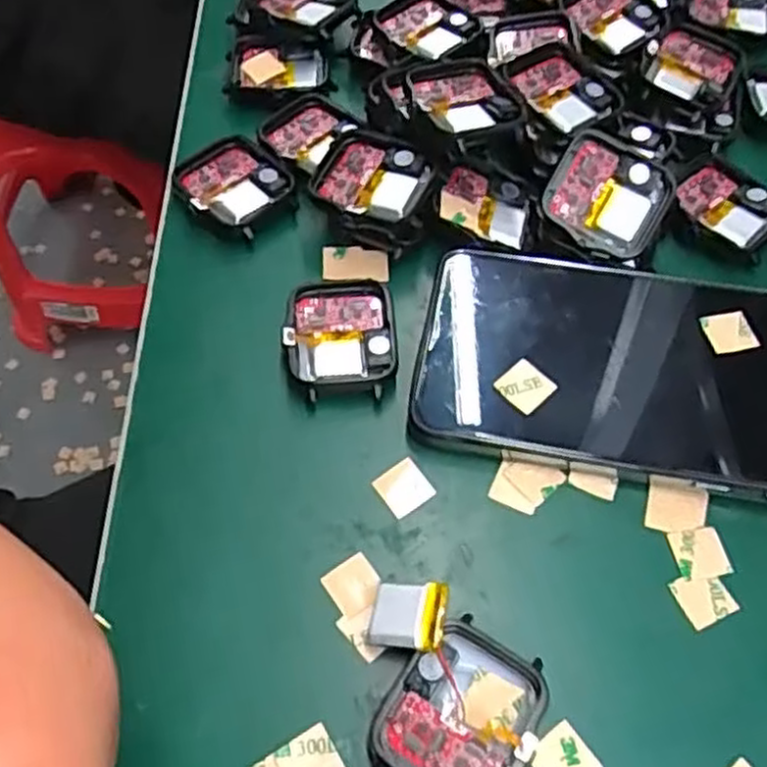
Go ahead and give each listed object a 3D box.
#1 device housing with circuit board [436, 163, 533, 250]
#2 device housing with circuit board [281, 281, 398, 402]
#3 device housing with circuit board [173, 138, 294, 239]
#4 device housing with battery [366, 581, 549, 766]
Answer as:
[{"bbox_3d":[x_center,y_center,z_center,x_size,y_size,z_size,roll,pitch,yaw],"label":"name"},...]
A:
[{"bbox_3d":[0.039,-0.068,0.295,0.037,0.005,0.036,22,59,-13],"label":"device housing with circuit board"},{"bbox_3d":[-0.015,-0.016,0.271,0.037,0.009,0.044,-3,61,-2],"label":"device housing with circuit board"},{"bbox_3d":[-0.058,-0.077,0.307,0.038,0.010,0.041,-37,67,-18],"label":"device housing with circuit board"},{"bbox_3d":[0.018,0.087,0.212,0.047,0.014,0.056,7,61,4],"label":"device housing with battery"}]

